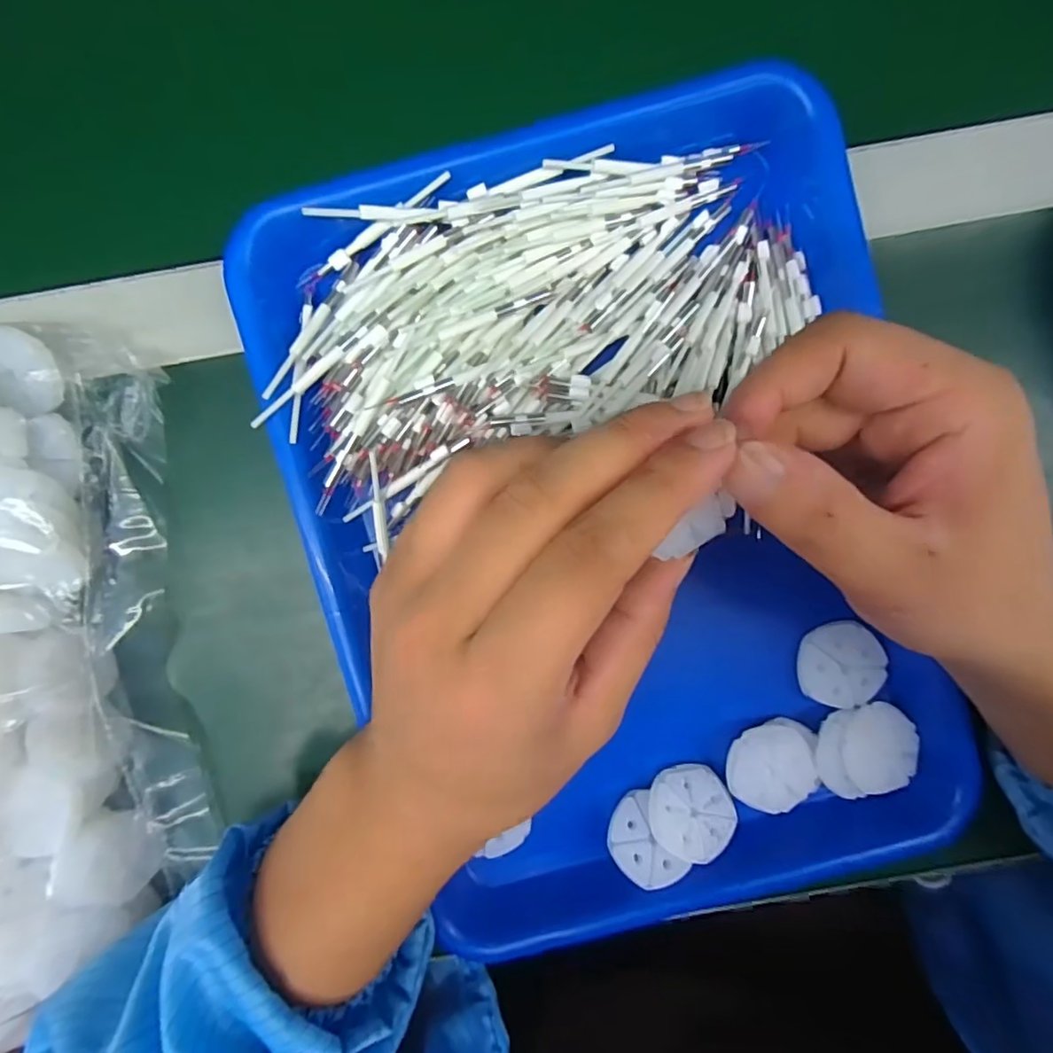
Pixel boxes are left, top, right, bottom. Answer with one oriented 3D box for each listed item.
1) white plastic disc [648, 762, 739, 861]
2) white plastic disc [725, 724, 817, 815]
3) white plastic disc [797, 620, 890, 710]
[{"bbox_3d":[0.073,0.127,0.258,0.036,0.004,0.038,-36,75,-15],"label":"white plastic disc"},{"bbox_3d":[0.108,0.107,0.255,0.037,0.004,0.035,0,94,-1],"label":"white plastic disc"},{"bbox_3d":[0.142,0.062,0.261,0.038,0.007,0.037,0,94,-1],"label":"white plastic disc"}]

